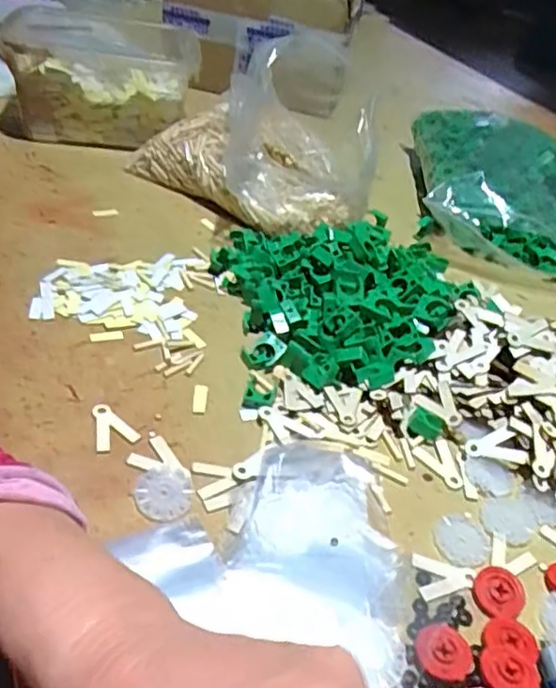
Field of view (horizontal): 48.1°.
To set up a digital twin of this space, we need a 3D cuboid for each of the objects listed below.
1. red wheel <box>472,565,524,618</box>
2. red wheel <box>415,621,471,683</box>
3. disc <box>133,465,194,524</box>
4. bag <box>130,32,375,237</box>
[{"bbox_3d":[0.145,0.163,0.409,0.031,0.006,0.037,27,41,16],"label":"red wheel"},{"bbox_3d":[0.098,0.181,0.367,0.032,0.006,0.034,8,39,-7],"label":"red wheel"},{"bbox_3d":[-0.078,0.102,0.426,0.039,0.005,0.043,-5,42,-21],"label":"disc"},{"bbox_3d":[-0.016,-0.259,0.736,0.257,0.174,0.176,30,42,20],"label":"bag"}]

